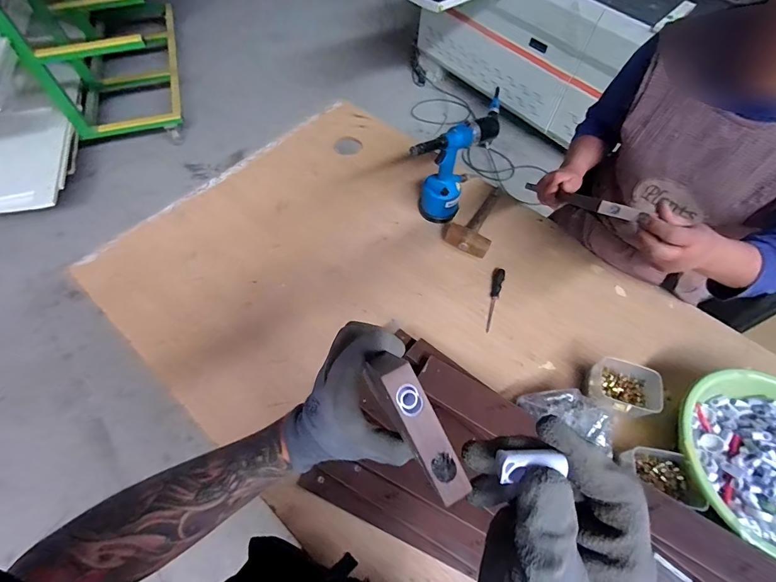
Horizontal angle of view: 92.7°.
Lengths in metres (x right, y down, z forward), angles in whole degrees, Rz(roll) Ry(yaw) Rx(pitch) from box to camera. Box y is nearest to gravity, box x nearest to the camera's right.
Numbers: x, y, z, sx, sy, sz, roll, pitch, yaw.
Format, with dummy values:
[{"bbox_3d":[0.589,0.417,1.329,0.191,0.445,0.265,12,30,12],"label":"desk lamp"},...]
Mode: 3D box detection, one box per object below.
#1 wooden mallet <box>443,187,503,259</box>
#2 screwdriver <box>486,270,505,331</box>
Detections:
[{"bbox_3d":[0.277,-0.229,1.092,0.126,0.067,0.282,26,63,13],"label":"wooden mallet"},{"bbox_3d":[0.281,0.020,0.973,0.024,0.021,0.183,17,61,8],"label":"screwdriver"}]

